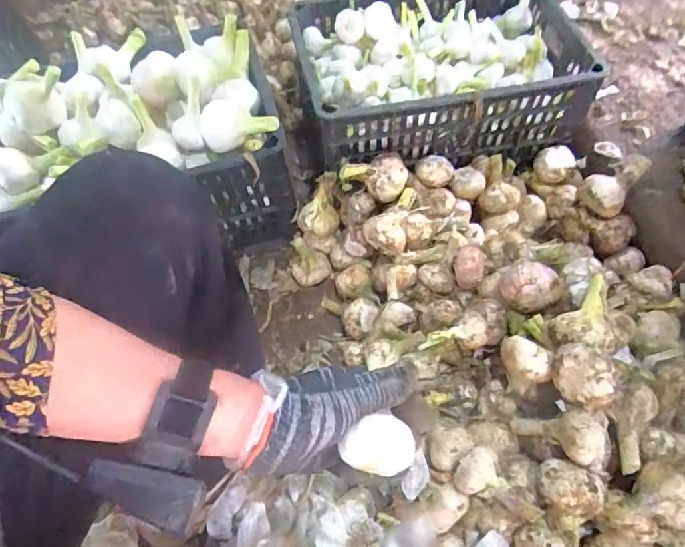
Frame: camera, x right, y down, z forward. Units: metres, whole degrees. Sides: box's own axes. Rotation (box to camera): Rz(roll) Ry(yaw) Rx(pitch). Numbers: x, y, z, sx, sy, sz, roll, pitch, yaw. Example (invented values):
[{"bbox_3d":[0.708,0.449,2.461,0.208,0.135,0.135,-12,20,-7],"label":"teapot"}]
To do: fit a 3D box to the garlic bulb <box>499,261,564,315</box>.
[{"bbox_3d":[0.233,0.016,0.577,0.069,0.051,0.047,17,63,11],"label":"garlic bulb"}]

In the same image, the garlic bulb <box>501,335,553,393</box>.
[{"bbox_3d":[0.212,0.101,0.546,0.045,0.048,0.060,-9,61,-3],"label":"garlic bulb"}]

